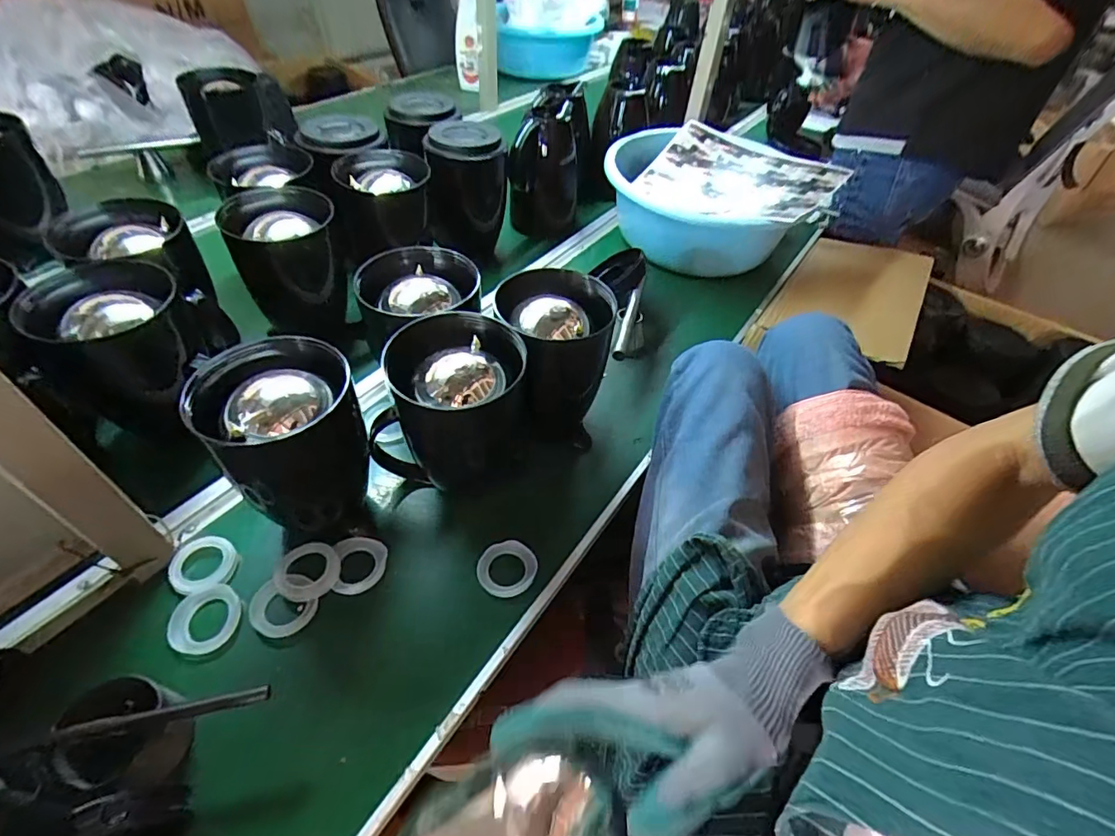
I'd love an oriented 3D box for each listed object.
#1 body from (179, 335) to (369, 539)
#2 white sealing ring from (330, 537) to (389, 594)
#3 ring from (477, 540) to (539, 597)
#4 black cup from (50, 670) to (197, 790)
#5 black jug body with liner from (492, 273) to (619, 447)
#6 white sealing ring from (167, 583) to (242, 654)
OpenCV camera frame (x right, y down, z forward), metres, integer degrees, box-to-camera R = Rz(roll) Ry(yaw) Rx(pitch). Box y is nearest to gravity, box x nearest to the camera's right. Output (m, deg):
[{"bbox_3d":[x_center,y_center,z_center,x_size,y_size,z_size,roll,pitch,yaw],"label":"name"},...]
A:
[{"bbox_3d":[-0.255,0.028,0.511,0.131,0.179,0.122,-26,54,-25],"label":"body"},{"bbox_3d":[-0.200,0.149,0.533,0.051,0.009,0.058,-9,49,-12],"label":"white sealing ring"},{"bbox_3d":[-0.052,0.156,0.542,0.060,0.015,0.053,-19,52,-20],"label":"ring"},{"bbox_3d":[-0.331,0.242,0.404,0.070,0.057,0.068,2,48,-2],"label":"black cup"},{"bbox_3d":[-0.002,-0.066,0.618,0.125,0.179,0.123,2,48,-2],"label":"black jug body with liner"},{"bbox_3d":[-0.331,0.187,0.487,0.060,0.007,0.061,2,48,-2],"label":"white sealing ring"}]

